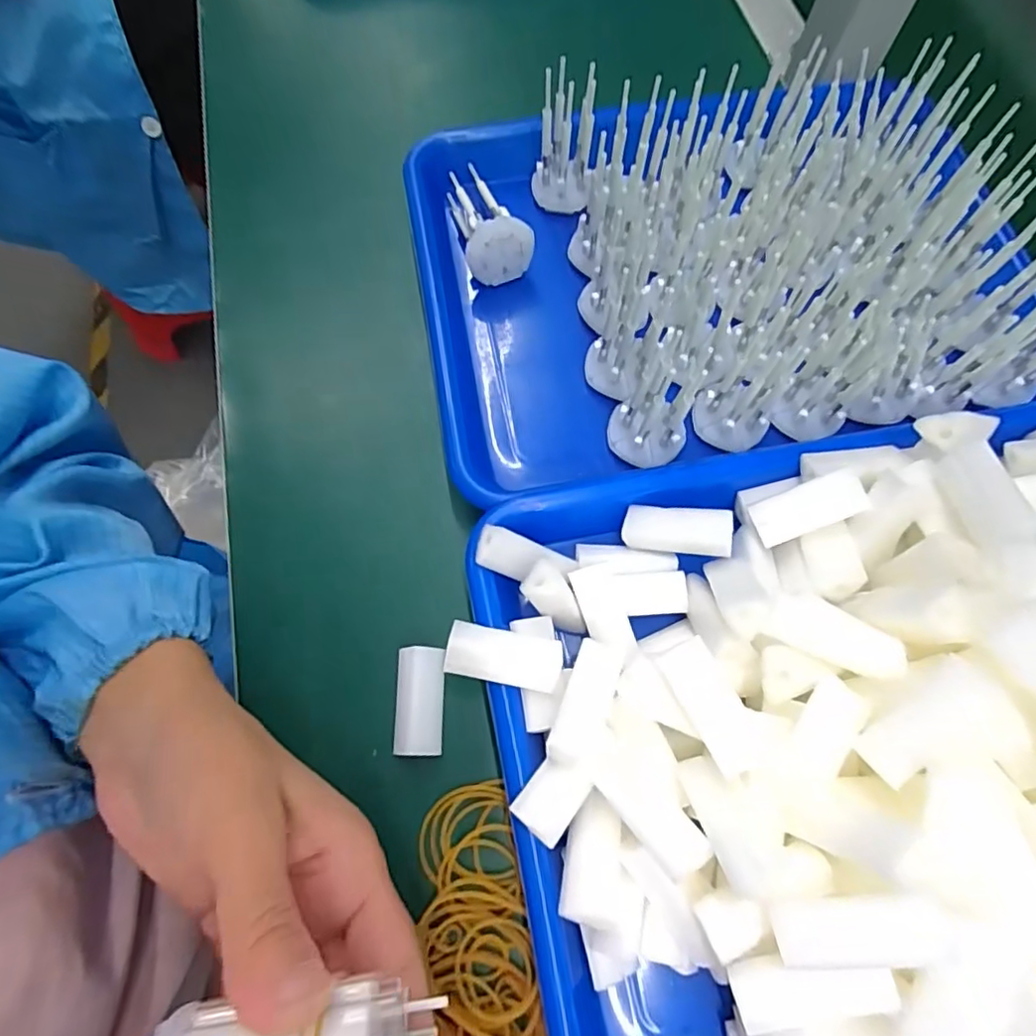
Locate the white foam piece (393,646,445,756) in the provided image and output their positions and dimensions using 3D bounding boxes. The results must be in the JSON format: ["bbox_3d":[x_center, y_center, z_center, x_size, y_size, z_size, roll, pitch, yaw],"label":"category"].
[{"bbox_3d":[-0.043,0.080,0.257,0.021,0.011,0.044,2,70,-1],"label":"white foam piece"}]

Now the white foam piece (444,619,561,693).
[{"bbox_3d":[-0.006,0.055,0.235,0.046,0.008,0.020,14,69,-11],"label":"white foam piece"}]

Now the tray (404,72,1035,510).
[{"bbox_3d":[0.111,-0.138,0.322,0.326,0.064,0.240,-9,70,-5],"label":"tray"}]

